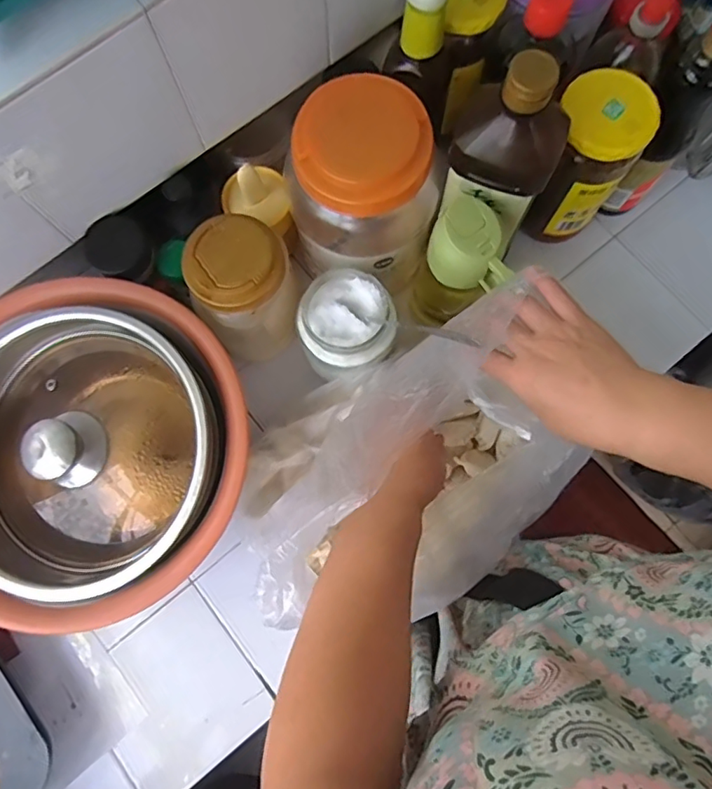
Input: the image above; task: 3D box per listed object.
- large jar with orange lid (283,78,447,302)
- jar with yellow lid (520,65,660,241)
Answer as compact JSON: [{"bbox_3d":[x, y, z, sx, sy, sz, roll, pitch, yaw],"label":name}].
[{"bbox_3d":[0.006,-0.180,0.522,0.119,0.191,0.109,0,78,1],"label":"large jar with orange lid"},{"bbox_3d":[0.218,-0.224,0.532,0.078,0.154,0.073,0,78,1],"label":"jar with yellow lid"}]

